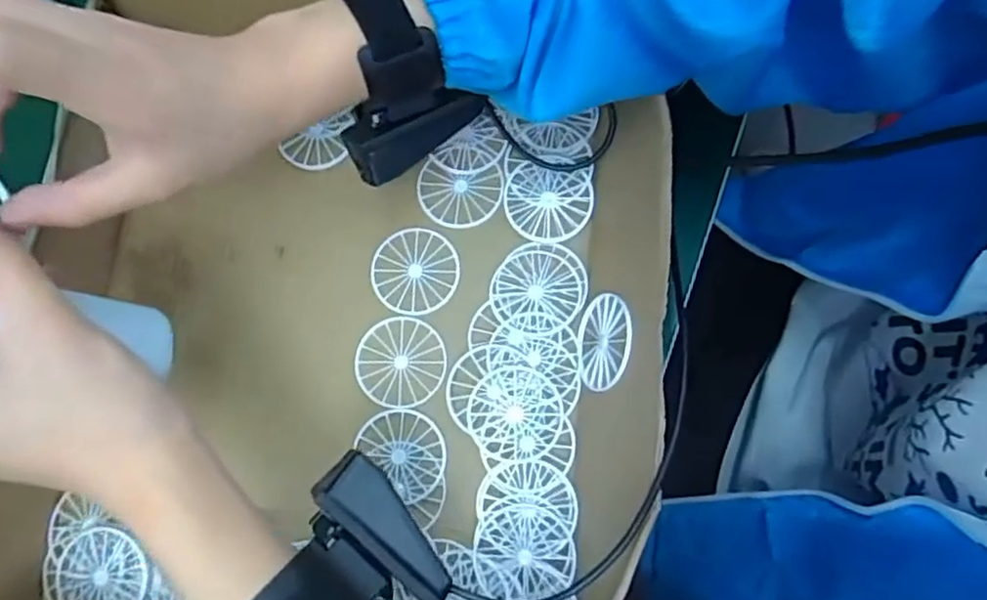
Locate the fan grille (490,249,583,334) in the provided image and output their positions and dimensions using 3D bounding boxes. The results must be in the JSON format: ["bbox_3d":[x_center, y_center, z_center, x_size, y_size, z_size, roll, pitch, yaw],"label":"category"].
[{"bbox_3d":[0.024,-0.005,0.385,0.050,0.004,0.046,0,77,2],"label":"fan grille"}]

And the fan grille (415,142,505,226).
[{"bbox_3d":[-0.019,-0.068,0.402,0.048,0.005,0.048,-41,79,-7],"label":"fan grille"}]

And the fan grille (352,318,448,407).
[{"bbox_3d":[-0.052,0.035,0.388,0.051,0.007,0.049,0,77,2],"label":"fan grille"}]

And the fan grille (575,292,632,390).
[{"bbox_3d":[0.058,0.022,0.359,0.004,0.046,0.049,10,74,-21],"label":"fan grille"}]

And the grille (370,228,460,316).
[{"bbox_3d":[-0.045,-0.017,0.394,0.050,0.004,0.048,0,77,2],"label":"grille"}]

